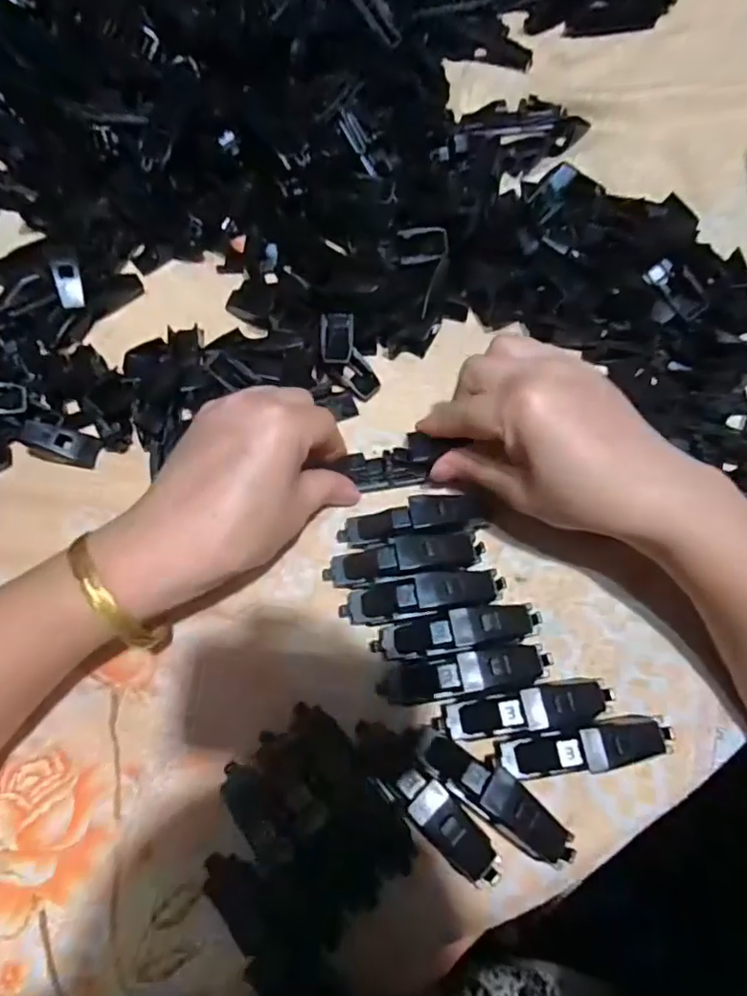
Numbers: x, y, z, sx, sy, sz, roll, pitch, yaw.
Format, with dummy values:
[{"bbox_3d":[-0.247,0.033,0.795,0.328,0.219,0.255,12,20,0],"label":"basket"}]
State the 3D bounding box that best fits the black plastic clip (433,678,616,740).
[{"bbox_3d":[0.072,0.099,0.253,0.082,0.018,0.019,-10,69,-4],"label":"black plastic clip"}]

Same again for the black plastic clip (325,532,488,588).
[{"bbox_3d":[0.016,0.031,0.281,0.082,0.019,0.019,-9,68,-4],"label":"black plastic clip"}]

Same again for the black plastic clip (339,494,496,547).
[{"bbox_3d":[0.022,0.011,0.286,0.080,0.021,0.019,-6,68,-3],"label":"black plastic clip"}]

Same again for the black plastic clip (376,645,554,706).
[{"bbox_3d":[0.043,0.085,0.261,0.080,0.016,0.019,-8,68,-3],"label":"black plastic clip"}]

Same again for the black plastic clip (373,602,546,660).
[{"bbox_3d":[0.042,0.066,0.266,0.082,0.019,0.017,-9,68,-4],"label":"black plastic clip"}]

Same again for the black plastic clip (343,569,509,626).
[{"bbox_3d":[0.025,0.050,0.273,0.082,0.019,0.019,-7,68,-3],"label":"black plastic clip"}]

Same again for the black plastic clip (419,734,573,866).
[{"bbox_3d":[0.053,0.130,0.238,0.067,0.023,0.020,33,72,12],"label":"black plastic clip"}]

